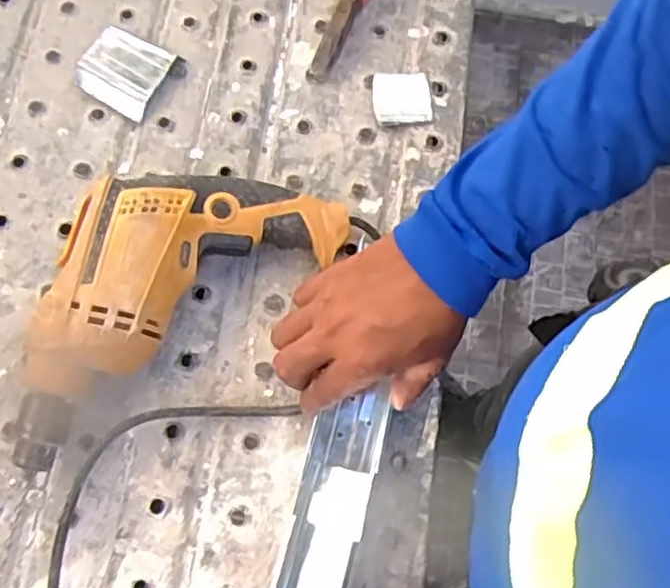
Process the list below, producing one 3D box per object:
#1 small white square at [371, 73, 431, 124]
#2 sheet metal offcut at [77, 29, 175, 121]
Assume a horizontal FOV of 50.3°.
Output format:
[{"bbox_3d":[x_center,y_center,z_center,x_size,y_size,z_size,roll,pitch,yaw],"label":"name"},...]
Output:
[{"bbox_3d":[0.054,-0.158,0.574,0.046,0.004,0.045,-3,71,-2],"label":"small white square"},{"bbox_3d":[-0.165,-0.177,0.564,0.060,0.019,0.059,30,73,8],"label":"sheet metal offcut"}]

